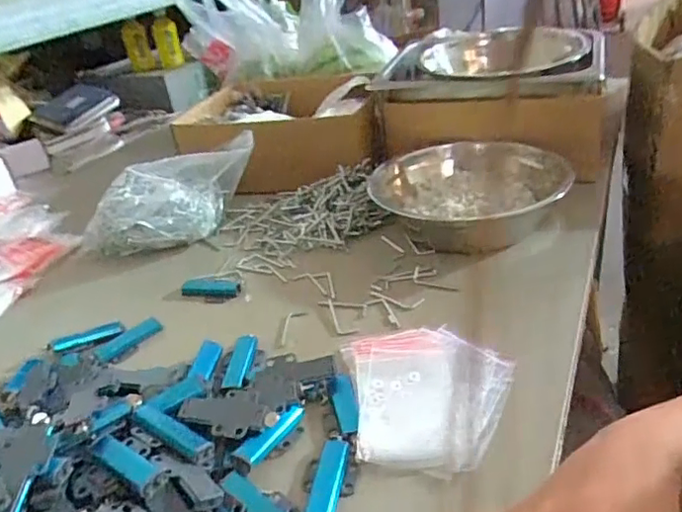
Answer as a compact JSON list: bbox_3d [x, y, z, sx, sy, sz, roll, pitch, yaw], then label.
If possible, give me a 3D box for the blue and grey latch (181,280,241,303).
[{"bbox_3d":[-0.160,0.041,0.716,0.081,0.012,0.028,3,32,18],"label":"blue and grey latch"}]

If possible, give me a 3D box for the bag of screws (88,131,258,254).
[{"bbox_3d":[-0.236,-0.084,0.840,0.255,0.098,0.121,-26,35,-28],"label":"bag of screws"}]

